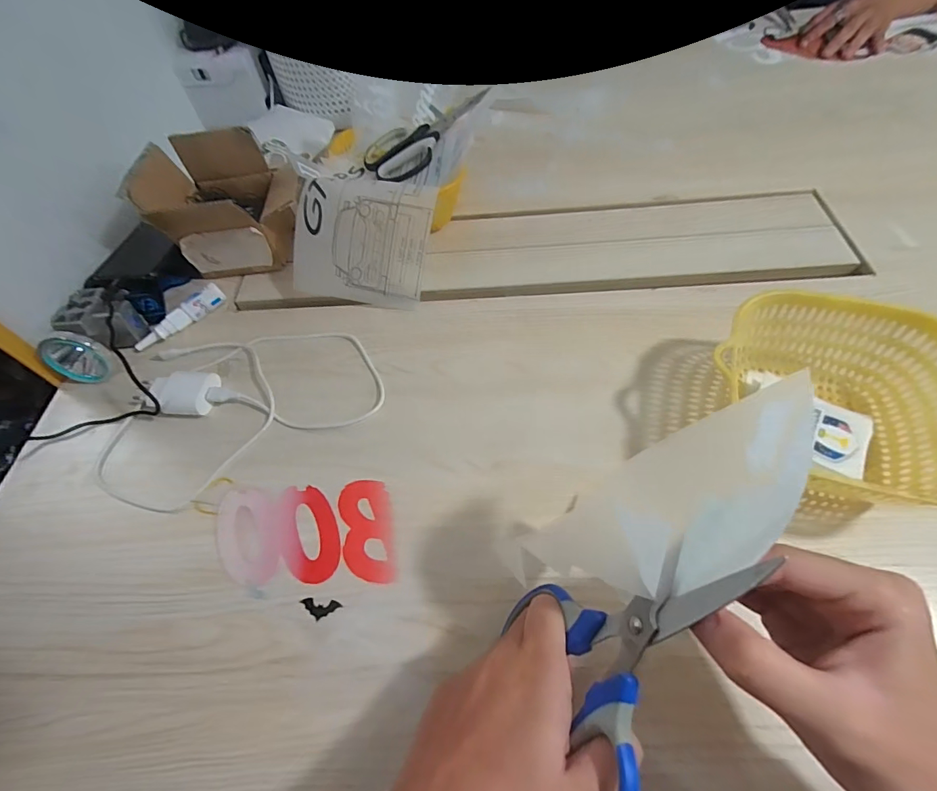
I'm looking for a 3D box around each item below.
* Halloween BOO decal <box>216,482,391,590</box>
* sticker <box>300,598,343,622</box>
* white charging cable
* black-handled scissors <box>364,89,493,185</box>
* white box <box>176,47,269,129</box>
[{"bbox_3d":[-0.131,0.109,0.356,0.143,0.005,0.078,-5,56,2],"label":"Halloween BOO decal"},{"bbox_3d":[-0.108,0.155,0.324,0.029,0.004,0.013,3,62,8],"label":"sticker"},{"bbox_3d":[-0.227,-0.008,0.437,0.253,0.021,0.203,-24,59,-12],"label":"white charging cable"},{"bbox_3d":[-0.050,-0.331,0.559,0.179,0.016,0.083,-39,62,-5],"label":"black-handled scissors"},{"bbox_3d":[-0.375,-0.473,0.702,0.121,0.116,0.060,-3,36,10],"label":"white box"}]

